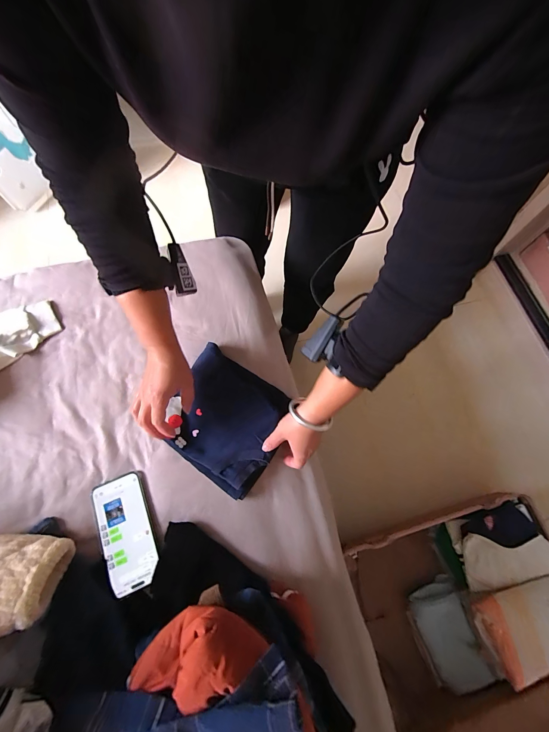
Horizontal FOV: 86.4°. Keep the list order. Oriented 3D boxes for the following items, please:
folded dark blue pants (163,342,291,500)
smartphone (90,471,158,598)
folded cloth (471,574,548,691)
[{"bbox_3d":[-0.083,0.090,0.498,0.195,0.028,0.181,32,74,10],"label":"folded dark blue pants"},{"bbox_3d":[-0.228,0.253,0.447,0.077,0.008,0.158,-20,73,-8],"label":"smartphone"},{"bbox_3d":[0.698,0.669,0.757,0.307,0.060,0.181,-19,72,-7],"label":"folded cloth"}]

